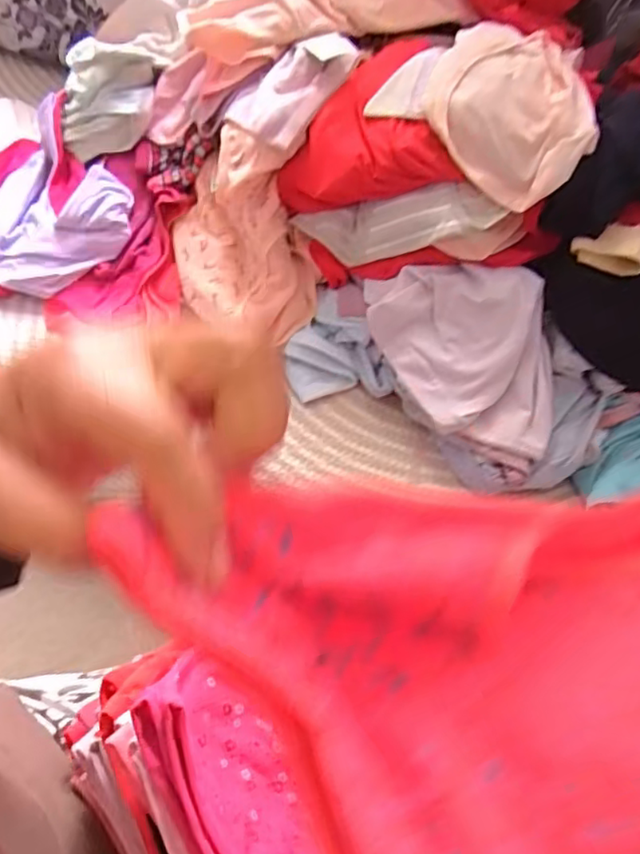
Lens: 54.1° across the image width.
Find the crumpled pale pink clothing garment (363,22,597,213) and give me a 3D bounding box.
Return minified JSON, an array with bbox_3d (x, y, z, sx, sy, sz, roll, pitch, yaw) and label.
[{"bbox_3d":[0.153,-0.287,0.556,0.186,0.069,0.140,30,60,14],"label":"crumpled pale pink clothing garment"}]

